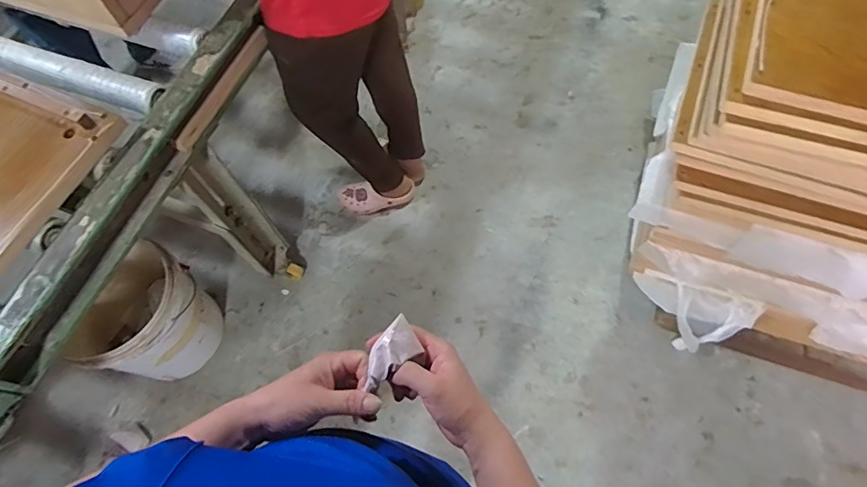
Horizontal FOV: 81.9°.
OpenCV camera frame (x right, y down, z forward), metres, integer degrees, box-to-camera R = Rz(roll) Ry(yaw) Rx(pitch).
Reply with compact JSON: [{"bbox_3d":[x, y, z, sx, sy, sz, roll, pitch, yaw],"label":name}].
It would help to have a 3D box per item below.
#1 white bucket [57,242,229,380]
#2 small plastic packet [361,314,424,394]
[{"bbox_3d":[-0.728,0.185,1.278,0.293,0.371,0.294,-1,66,1],"label":"white bucket"},{"bbox_3d":[-0.040,0.100,0.455,0.034,0.019,0.064,40,73,17],"label":"small plastic packet"}]

